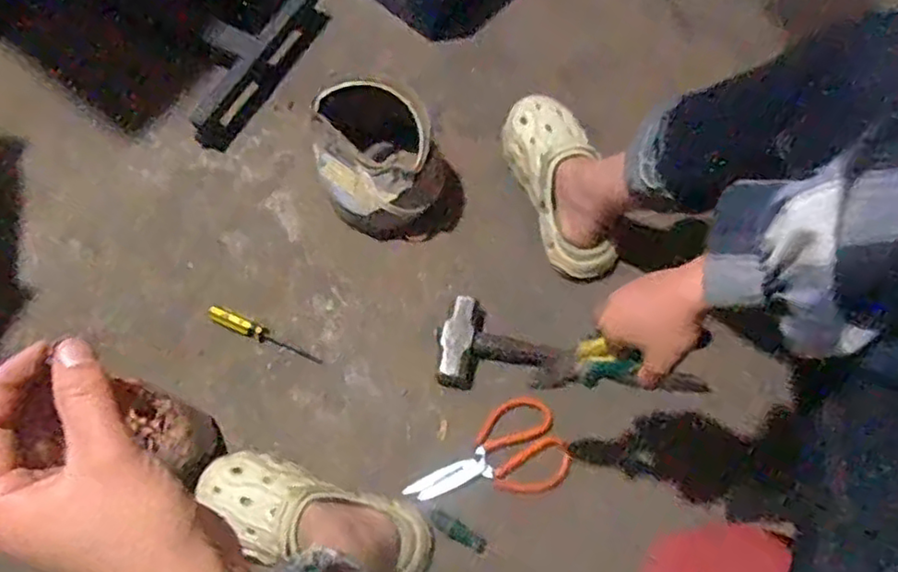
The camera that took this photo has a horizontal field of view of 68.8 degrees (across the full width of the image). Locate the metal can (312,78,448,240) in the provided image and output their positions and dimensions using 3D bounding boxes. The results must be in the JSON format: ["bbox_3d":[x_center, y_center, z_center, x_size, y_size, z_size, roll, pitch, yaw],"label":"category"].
[{"bbox_3d":[-0.094,-0.161,0.863,0.146,0.164,0.157,-1,67,2],"label":"metal can"}]

